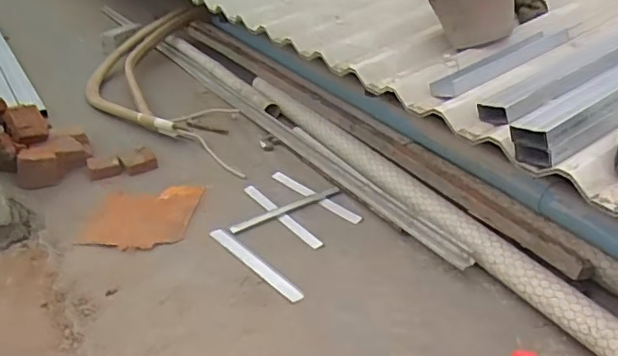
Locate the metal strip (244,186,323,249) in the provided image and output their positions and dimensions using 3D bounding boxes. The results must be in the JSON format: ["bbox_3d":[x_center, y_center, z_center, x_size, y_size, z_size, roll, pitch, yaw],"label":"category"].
[{"bbox_3d":[-0.071,0.097,1.470,0.032,0.012,0.325,-22,37,-30],"label":"metal strip"}]

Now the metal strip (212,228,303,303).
[{"bbox_3d":[-0.128,0.194,1.314,0.034,0.009,0.325,-25,39,-33],"label":"metal strip"}]

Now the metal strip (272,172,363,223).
[{"bbox_3d":[0.017,0.049,1.542,0.033,0.012,0.336,-31,40,-30],"label":"metal strip"}]

